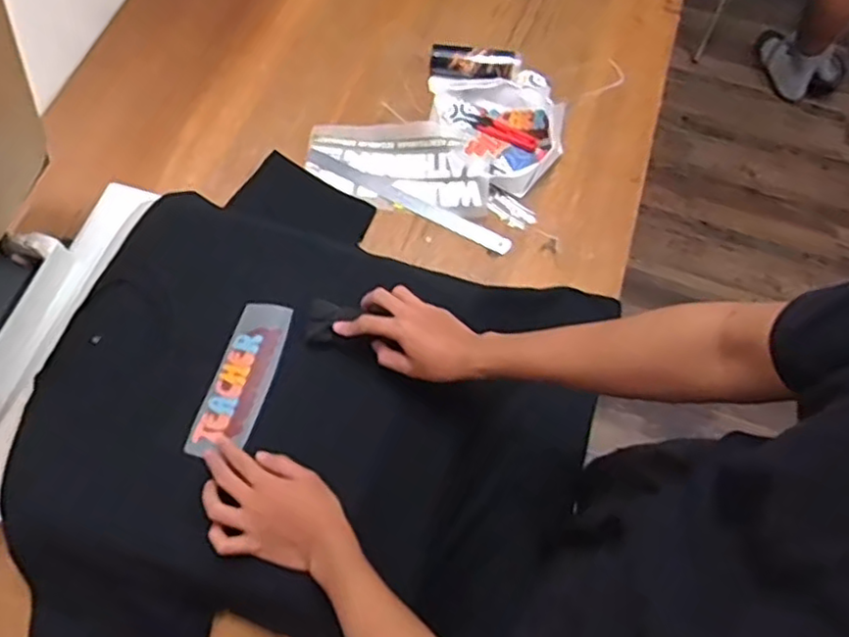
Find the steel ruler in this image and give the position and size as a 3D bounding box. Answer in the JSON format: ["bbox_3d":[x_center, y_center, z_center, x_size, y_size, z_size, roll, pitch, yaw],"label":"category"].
[{"bbox_3d":[-0.027,-0.174,0.968,0.332,0.009,0.028,27,66,10],"label":"steel ruler"}]

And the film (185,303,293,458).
[{"bbox_3d":[-0.200,0.065,0.737,0.059,0.009,0.179,15,66,3],"label":"film"}]

